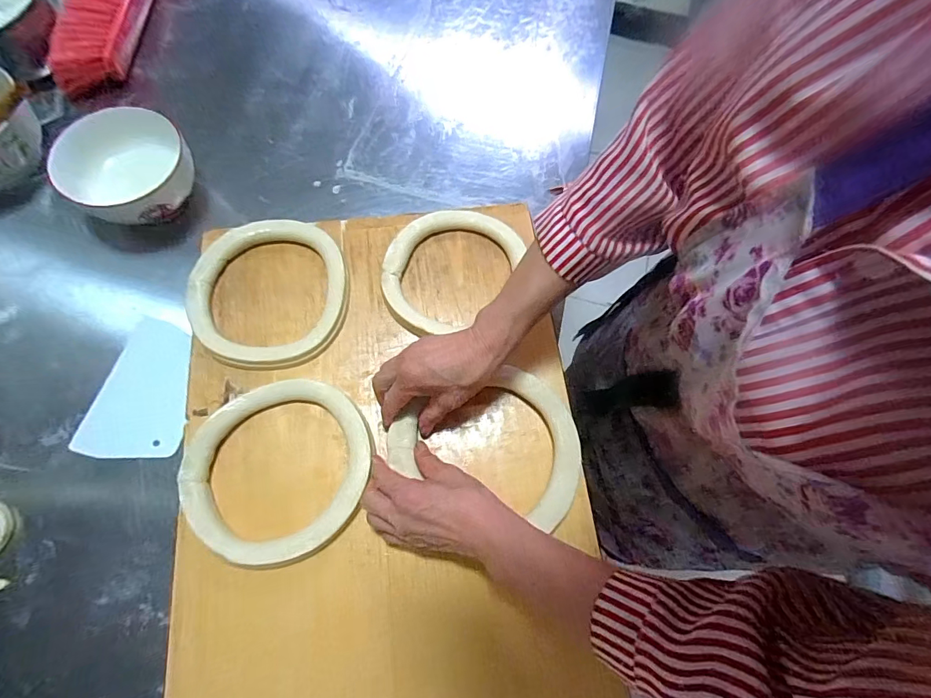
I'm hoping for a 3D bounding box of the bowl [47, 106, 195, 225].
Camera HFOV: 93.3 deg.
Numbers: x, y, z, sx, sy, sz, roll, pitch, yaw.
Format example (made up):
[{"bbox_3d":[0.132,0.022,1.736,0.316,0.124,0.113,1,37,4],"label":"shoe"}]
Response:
[{"bbox_3d":[-0.372,-0.192,0.500,0.131,0.080,0.120,1,70,-2],"label":"bowl"}]

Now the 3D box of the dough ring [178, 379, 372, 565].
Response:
[{"bbox_3d":[-0.180,0.115,0.429,0.172,0.023,0.160,1,70,-2],"label":"dough ring"}]

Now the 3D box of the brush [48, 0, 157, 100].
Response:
[{"bbox_3d":[-0.486,-0.531,0.636,0.079,0.064,0.399,6,70,0],"label":"brush"}]

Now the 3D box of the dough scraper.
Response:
[{"bbox_3d":[-0.339,0.038,0.459,0.096,0.008,0.144,-1,70,-3],"label":"dough scraper"}]

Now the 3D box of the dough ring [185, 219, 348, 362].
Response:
[{"bbox_3d":[-0.220,-0.066,0.495,0.163,0.026,0.170,1,70,-2],"label":"dough ring"}]

